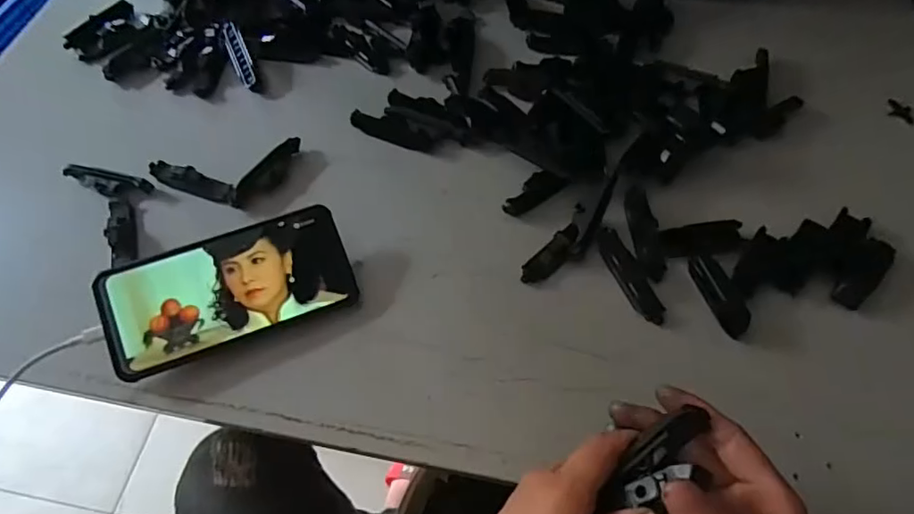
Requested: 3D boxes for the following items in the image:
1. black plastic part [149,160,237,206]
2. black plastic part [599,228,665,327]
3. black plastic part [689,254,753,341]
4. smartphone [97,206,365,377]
[{"bbox_3d":[-0.223,-0.065,0.480,0.087,0.013,0.017,19,63,12],"label":"black plastic part"},{"bbox_3d":[0.129,0.013,0.427,0.021,0.006,0.082,-21,62,-10],"label":"black plastic part"},{"bbox_3d":[0.189,0.024,0.408,0.018,0.018,0.066,-14,61,-6],"label":"black plastic part"},{"bbox_3d":[-0.161,0.023,0.410,0.167,0.008,0.077,-20,84,-13],"label":"smartphone"}]

